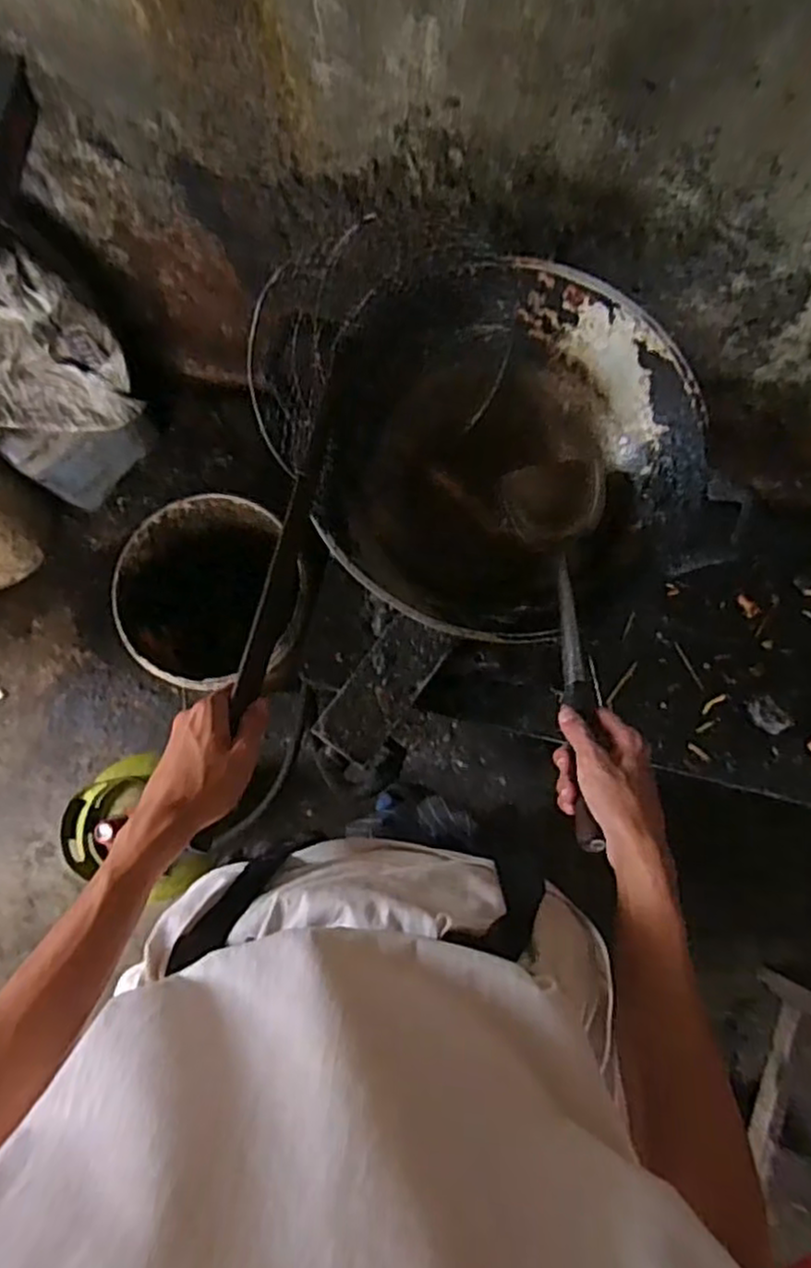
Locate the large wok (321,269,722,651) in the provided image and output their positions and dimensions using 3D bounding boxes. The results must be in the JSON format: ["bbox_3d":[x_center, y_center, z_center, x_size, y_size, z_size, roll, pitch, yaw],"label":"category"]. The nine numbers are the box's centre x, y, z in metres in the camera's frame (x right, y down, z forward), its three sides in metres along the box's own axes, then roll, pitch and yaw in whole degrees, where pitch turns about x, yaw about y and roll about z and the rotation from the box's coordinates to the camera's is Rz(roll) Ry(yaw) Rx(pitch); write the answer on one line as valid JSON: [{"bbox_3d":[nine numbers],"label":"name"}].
[{"bbox_3d":[0.121,-0.188,0.820,0.417,0.133,0.407,11,80,0],"label":"large wok"}]

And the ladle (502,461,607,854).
[{"bbox_3d":[0.165,-0.012,0.715,0.099,0.068,0.461,3,52,-1],"label":"ladle"}]

